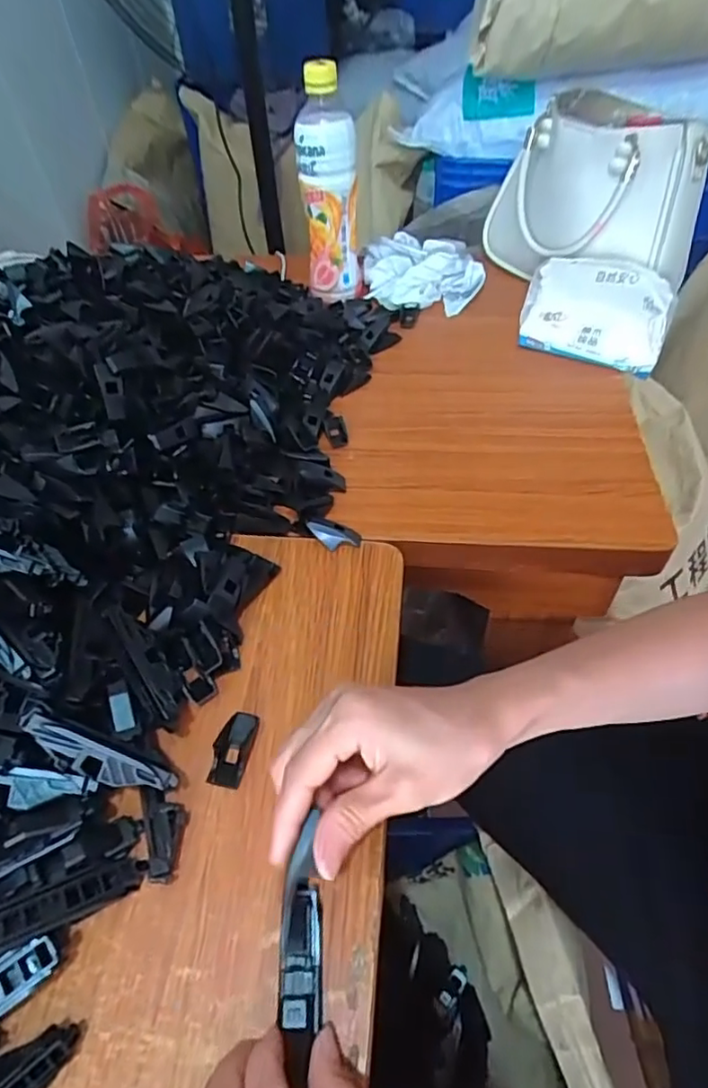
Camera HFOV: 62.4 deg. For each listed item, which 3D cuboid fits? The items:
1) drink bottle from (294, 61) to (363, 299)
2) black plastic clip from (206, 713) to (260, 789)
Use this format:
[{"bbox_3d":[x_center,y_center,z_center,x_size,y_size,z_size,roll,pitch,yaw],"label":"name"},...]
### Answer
[{"bbox_3d":[-0.026,-0.380,0.632,0.062,0.206,0.060,-7,50,-3],"label":"drink bottle"},{"bbox_3d":[-0.070,0.117,0.337,0.020,0.011,0.041,9,51,10],"label":"black plastic clip"}]

